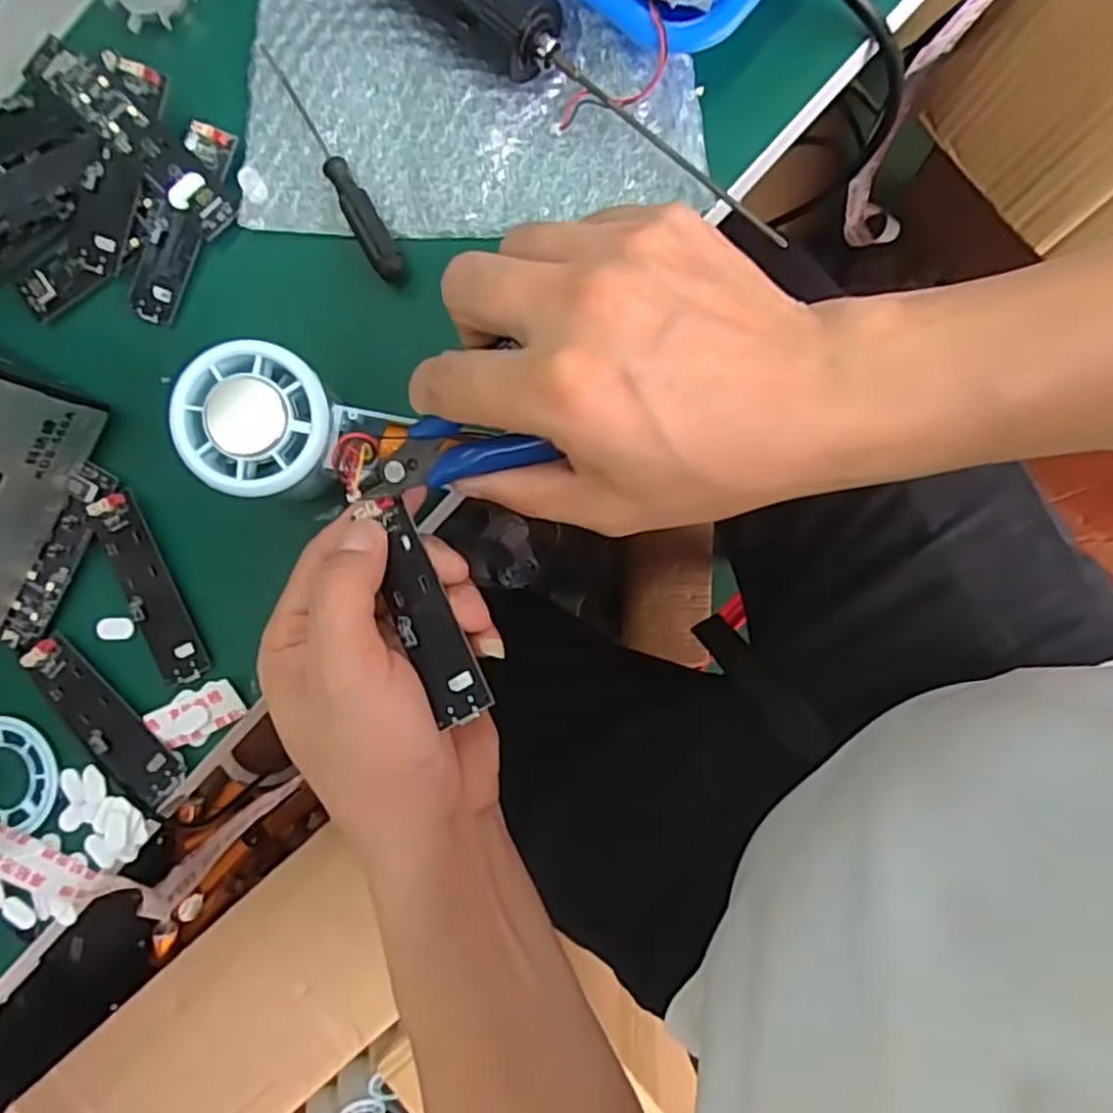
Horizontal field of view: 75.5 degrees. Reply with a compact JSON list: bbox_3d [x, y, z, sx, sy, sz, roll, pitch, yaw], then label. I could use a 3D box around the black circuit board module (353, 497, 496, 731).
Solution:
[{"bbox_3d":[-0.051,0.018,0.268,0.024,0.005,0.089,-26,74,5],"label":"black circuit board module"}]

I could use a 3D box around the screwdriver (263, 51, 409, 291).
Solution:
[{"bbox_3d":[-0.100,-0.176,0.323,0.014,0.009,0.121,-30,86,4],"label":"screwdriver"}]

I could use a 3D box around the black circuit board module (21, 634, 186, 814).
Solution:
[{"bbox_3d":[-0.212,0.077,0.333,0.093,0.009,0.028,44,93,5],"label":"black circuit board module"}]

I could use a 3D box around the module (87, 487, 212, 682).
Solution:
[{"bbox_3d":[-0.188,0.016,0.333,0.025,0.008,0.091,-27,87,5],"label":"module"}]

